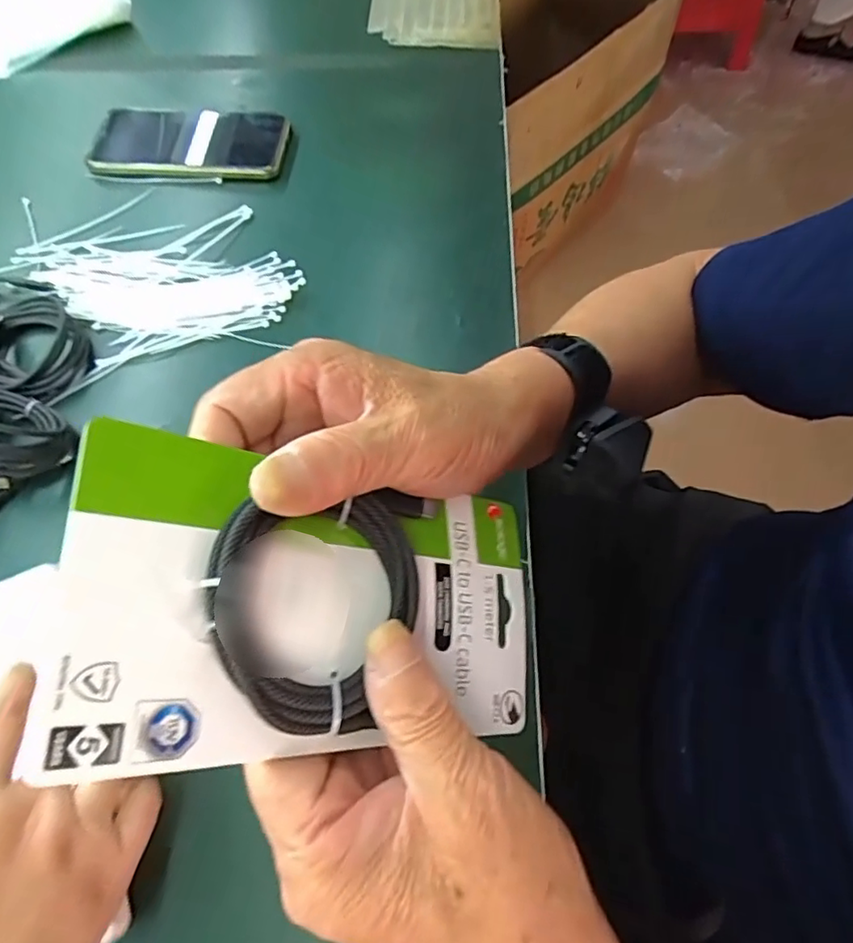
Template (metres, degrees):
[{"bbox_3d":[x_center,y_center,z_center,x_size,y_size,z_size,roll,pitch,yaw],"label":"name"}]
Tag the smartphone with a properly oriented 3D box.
[{"bbox_3d":[-0.205,-0.286,0.502,0.169,0.012,0.089,6,63,2],"label":"smartphone"}]

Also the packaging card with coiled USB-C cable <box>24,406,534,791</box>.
[{"bbox_3d":[-0.026,0.045,0.205,0.178,0.015,0.094,14,67,-36],"label":"packaging card with coiled USB-C cable"}]

